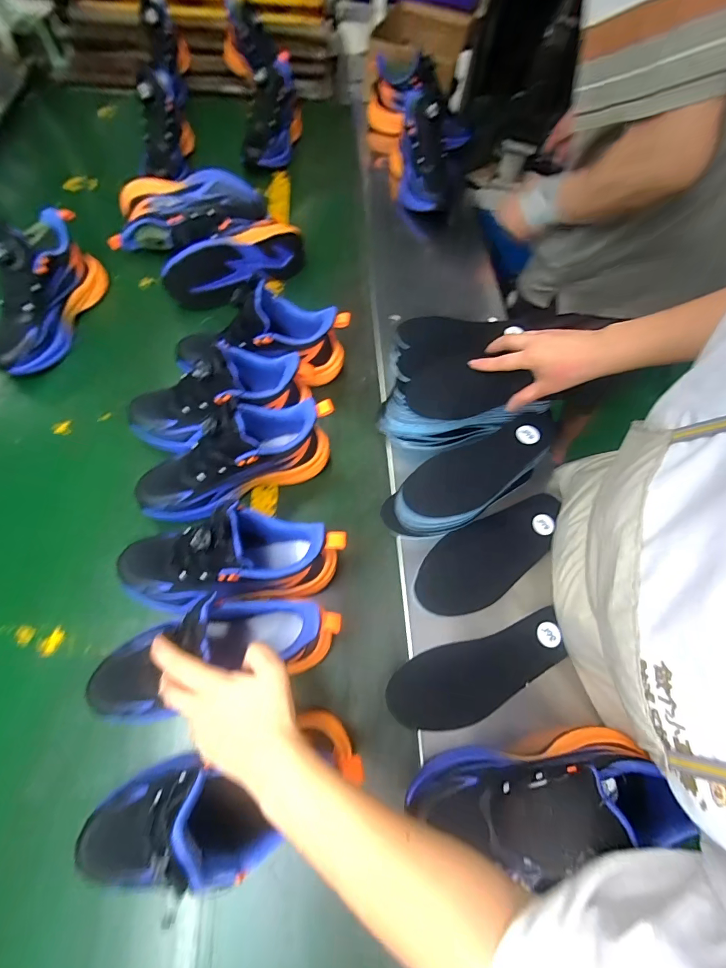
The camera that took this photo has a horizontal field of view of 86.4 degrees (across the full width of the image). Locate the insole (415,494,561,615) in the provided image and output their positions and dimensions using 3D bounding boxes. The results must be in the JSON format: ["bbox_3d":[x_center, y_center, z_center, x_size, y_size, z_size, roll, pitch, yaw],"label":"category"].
[{"bbox_3d":[0.167,0.086,0.492,0.225,0.009,0.091,-28,69,-16],"label":"insole"}]

